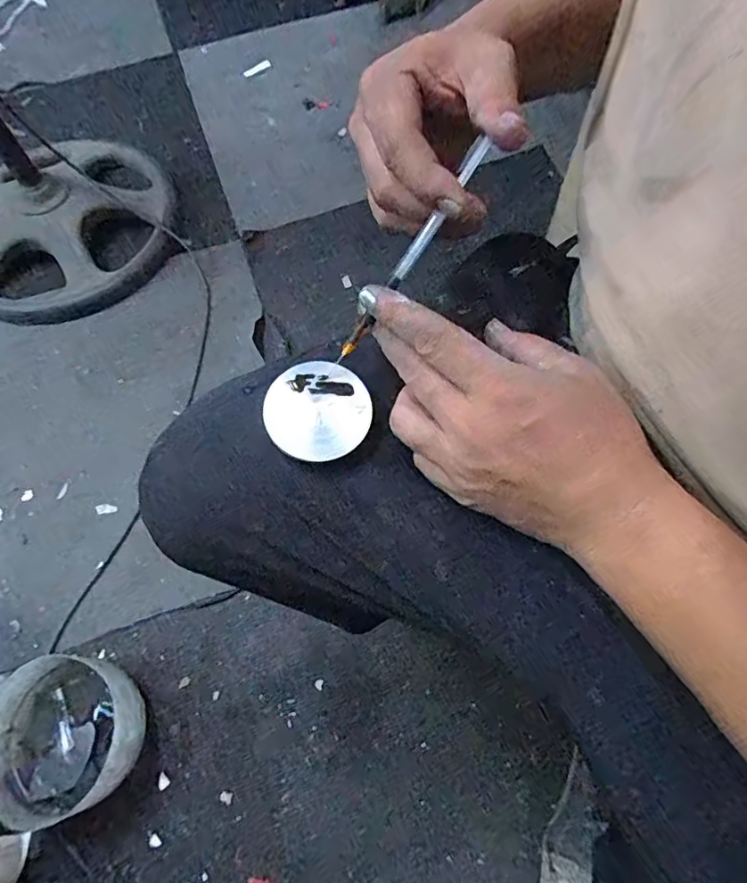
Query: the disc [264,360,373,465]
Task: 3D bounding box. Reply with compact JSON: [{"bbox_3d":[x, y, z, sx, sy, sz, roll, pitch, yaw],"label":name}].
[{"bbox_3d":[-0.030,-0.017,0.296,0.056,0.009,0.054,-1,66,2],"label":"disc"}]

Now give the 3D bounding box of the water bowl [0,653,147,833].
[{"bbox_3d":[-0.349,0.333,0.621,0.174,0.085,0.161,0,66,1],"label":"water bowl"}]

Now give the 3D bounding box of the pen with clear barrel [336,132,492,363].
[{"bbox_3d":[0.018,-0.094,0.280,0.007,0.005,0.126,41,106,17],"label":"pen with clear barrel"}]

